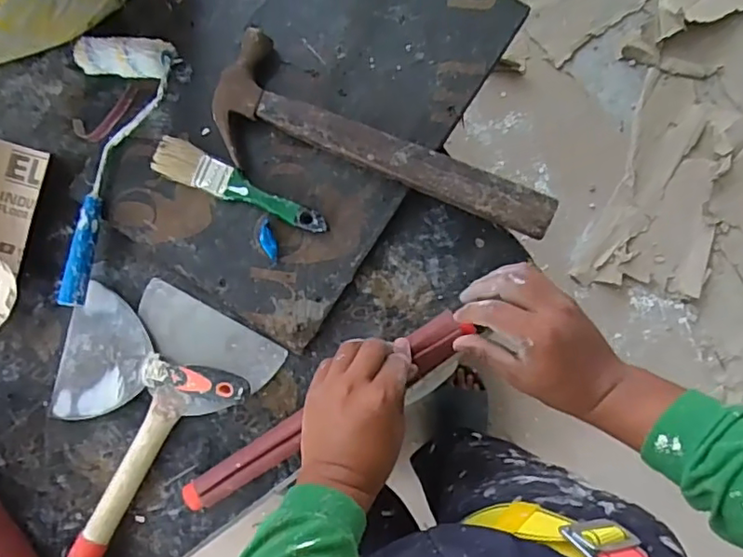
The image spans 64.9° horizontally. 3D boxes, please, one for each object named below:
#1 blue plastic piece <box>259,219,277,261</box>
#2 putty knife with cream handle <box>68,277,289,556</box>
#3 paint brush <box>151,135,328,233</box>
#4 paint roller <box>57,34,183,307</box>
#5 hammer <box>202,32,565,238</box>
[{"bbox_3d":[-0.099,-0.036,0.563,0.014,0.011,0.041,-12,99,5],"label":"blue plastic piece"},{"bbox_3d":[-0.219,0.154,0.578,0.152,0.033,0.270,28,89,6],"label":"putty knife with cream handle"},{"bbox_3d":[-0.128,-0.091,0.575,0.184,0.017,0.037,22,89,6],"label":"paint brush"},{"bbox_3d":[-0.287,-0.117,0.587,0.107,0.034,0.271,19,87,7],"label":"paint roller"},{"bbox_3d":[0.001,-0.107,0.557,0.334,0.033,0.109,31,90,6],"label":"hammer"}]

